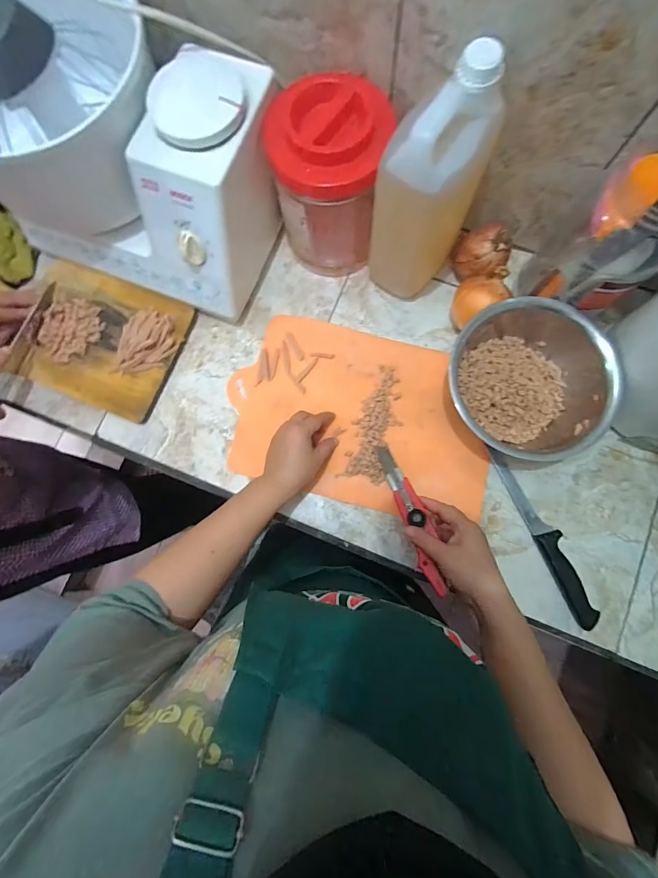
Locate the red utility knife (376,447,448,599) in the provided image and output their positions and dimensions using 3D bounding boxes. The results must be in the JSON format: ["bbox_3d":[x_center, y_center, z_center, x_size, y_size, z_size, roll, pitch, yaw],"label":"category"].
[{"bbox_3d":[0.102,0.087,0.438,0.031,0.016,0.184,-17,62,-2],"label":"red utility knife"}]

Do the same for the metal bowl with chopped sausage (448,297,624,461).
[{"bbox_3d":[0.242,-0.069,0.466,0.188,0.096,0.194,0,82,0],"label":"metal bowl with chopped sausage"}]

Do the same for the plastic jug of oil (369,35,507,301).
[{"bbox_3d":[0.118,-0.281,0.435,0.087,0.241,0.126,32,83,4],"label":"plastic jug of oil"}]

